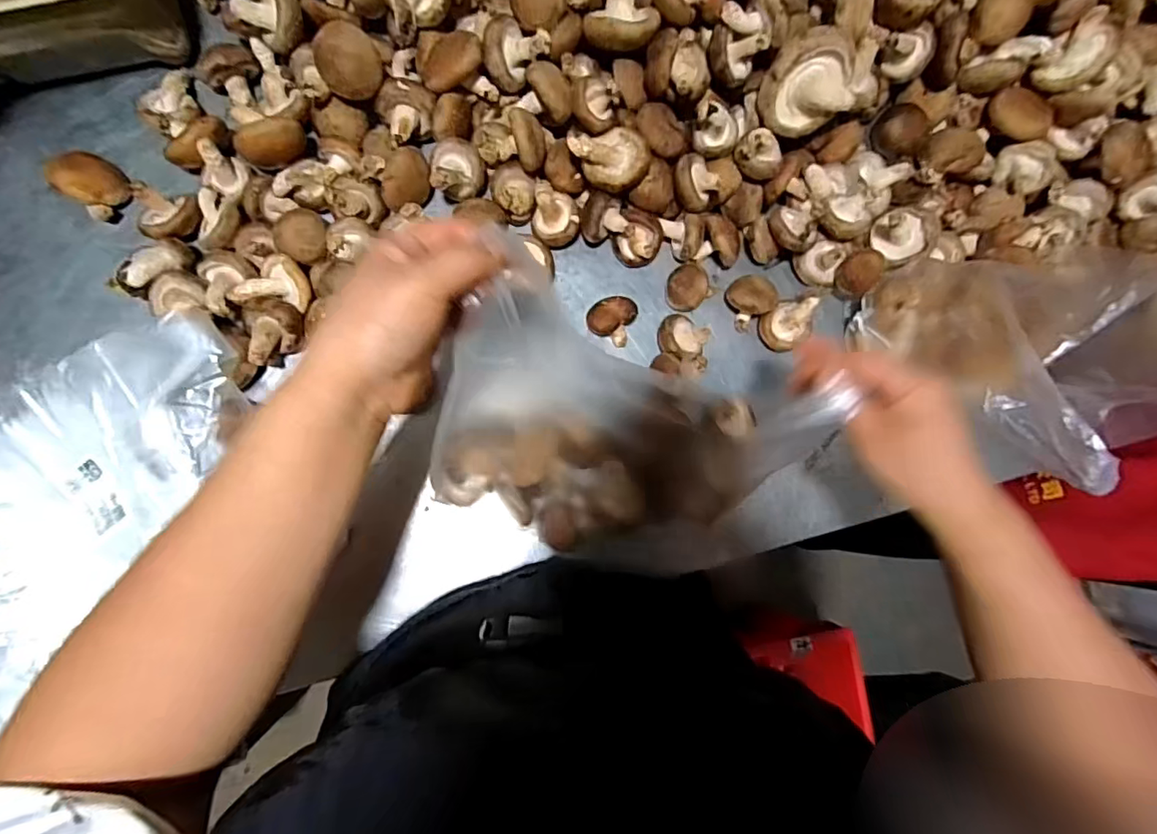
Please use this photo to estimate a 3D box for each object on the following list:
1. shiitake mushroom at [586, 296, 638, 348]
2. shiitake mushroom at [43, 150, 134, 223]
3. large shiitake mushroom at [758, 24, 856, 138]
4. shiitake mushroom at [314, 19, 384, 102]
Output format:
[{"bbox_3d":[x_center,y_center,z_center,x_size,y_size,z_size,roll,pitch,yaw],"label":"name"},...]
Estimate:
[{"bbox_3d":[0.029,-0.087,0.479,0.040,0.028,0.038,1,86,-7],"label":"shiitake mushroom"},{"bbox_3d":[-0.381,-0.183,0.425,0.033,0.039,0.041,34,83,-4],"label":"shiitake mushroom"},{"bbox_3d":[0.185,-0.265,0.436,0.065,0.074,0.030,32,38,-31],"label":"large shiitake mushroom"},{"bbox_3d":[-0.175,-0.270,0.414,0.047,0.018,0.049,4,125,-3],"label":"shiitake mushroom"}]

